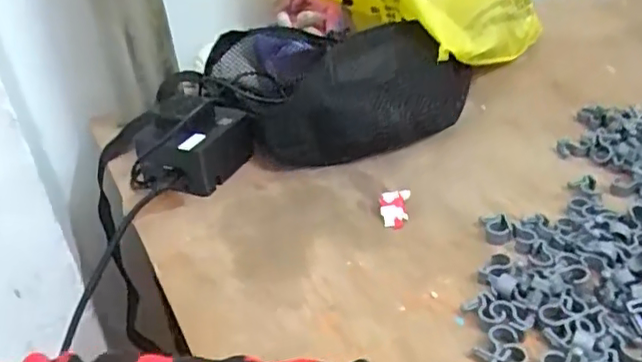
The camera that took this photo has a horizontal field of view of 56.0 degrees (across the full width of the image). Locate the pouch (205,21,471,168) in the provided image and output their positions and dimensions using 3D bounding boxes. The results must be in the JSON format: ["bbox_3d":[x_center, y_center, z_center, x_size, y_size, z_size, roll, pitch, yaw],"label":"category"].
[{"bbox_3d":[0.020,-0.092,0.572,0.230,0.084,0.127,-14,33,-12],"label":"pouch"}]

